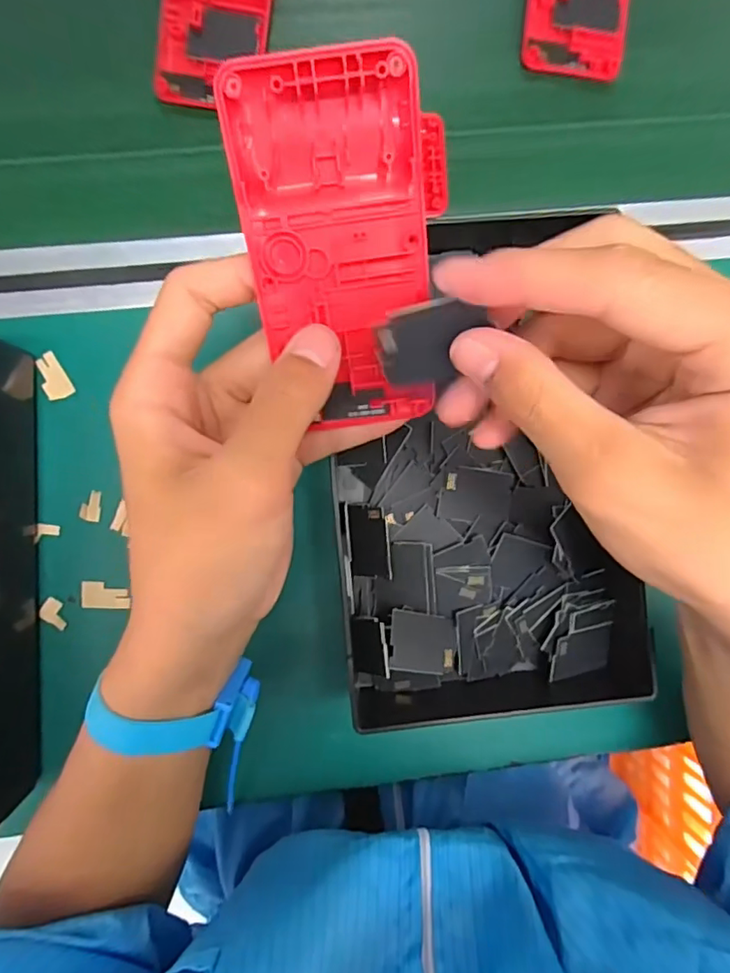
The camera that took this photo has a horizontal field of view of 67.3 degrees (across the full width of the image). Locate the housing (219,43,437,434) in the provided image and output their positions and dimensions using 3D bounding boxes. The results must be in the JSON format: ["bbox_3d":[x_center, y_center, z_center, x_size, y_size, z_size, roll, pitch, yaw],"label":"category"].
[{"bbox_3d":[-0.008,-0.077,0.192,0.059,0.015,0.119,-7,119,0],"label":"housing"}]

